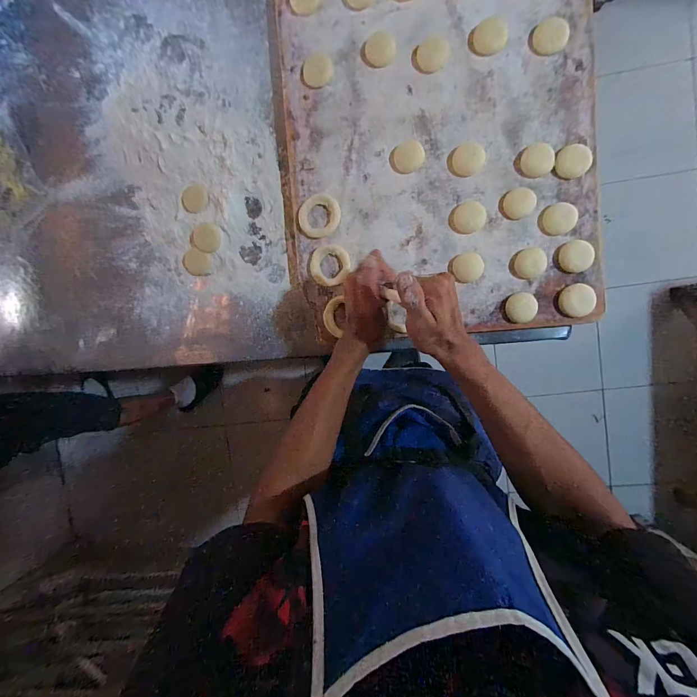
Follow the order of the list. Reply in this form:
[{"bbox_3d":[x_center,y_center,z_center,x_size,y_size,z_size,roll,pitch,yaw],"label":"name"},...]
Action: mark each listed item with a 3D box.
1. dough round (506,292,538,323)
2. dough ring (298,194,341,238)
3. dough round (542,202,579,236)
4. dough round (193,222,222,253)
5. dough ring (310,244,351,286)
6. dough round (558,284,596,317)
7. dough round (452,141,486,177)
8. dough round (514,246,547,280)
[{"bbox_3d":[0.240,-0.056,0.466,0.038,0.015,0.041,0,94,6],"label":"dough round"},{"bbox_3d":[-0.043,-0.193,0.492,0.060,0.011,0.059,0,94,6],"label":"dough ring"},{"bbox_3d":[0.286,-0.175,0.453,0.043,0.009,0.040,0,94,6],"label":"dough round"},{"bbox_3d":[-0.221,-0.174,0.529,0.045,0.009,0.043,0,94,6],"label":"dough round"},{"bbox_3d":[-0.028,-0.123,0.498,0.058,0.006,0.057,0,94,6],"label":"dough ring"},{"bbox_3d":[0.309,-0.065,0.455,0.041,0.011,0.043,0,94,6],"label":"dough round"},{"bbox_3d":[0.166,-0.262,0.463,0.046,0.010,0.041,-43,89,7],"label":"dough round"},{"bbox_3d":[0.248,-0.115,0.459,0.039,0.009,0.039,0,94,6],"label":"dough round"}]

